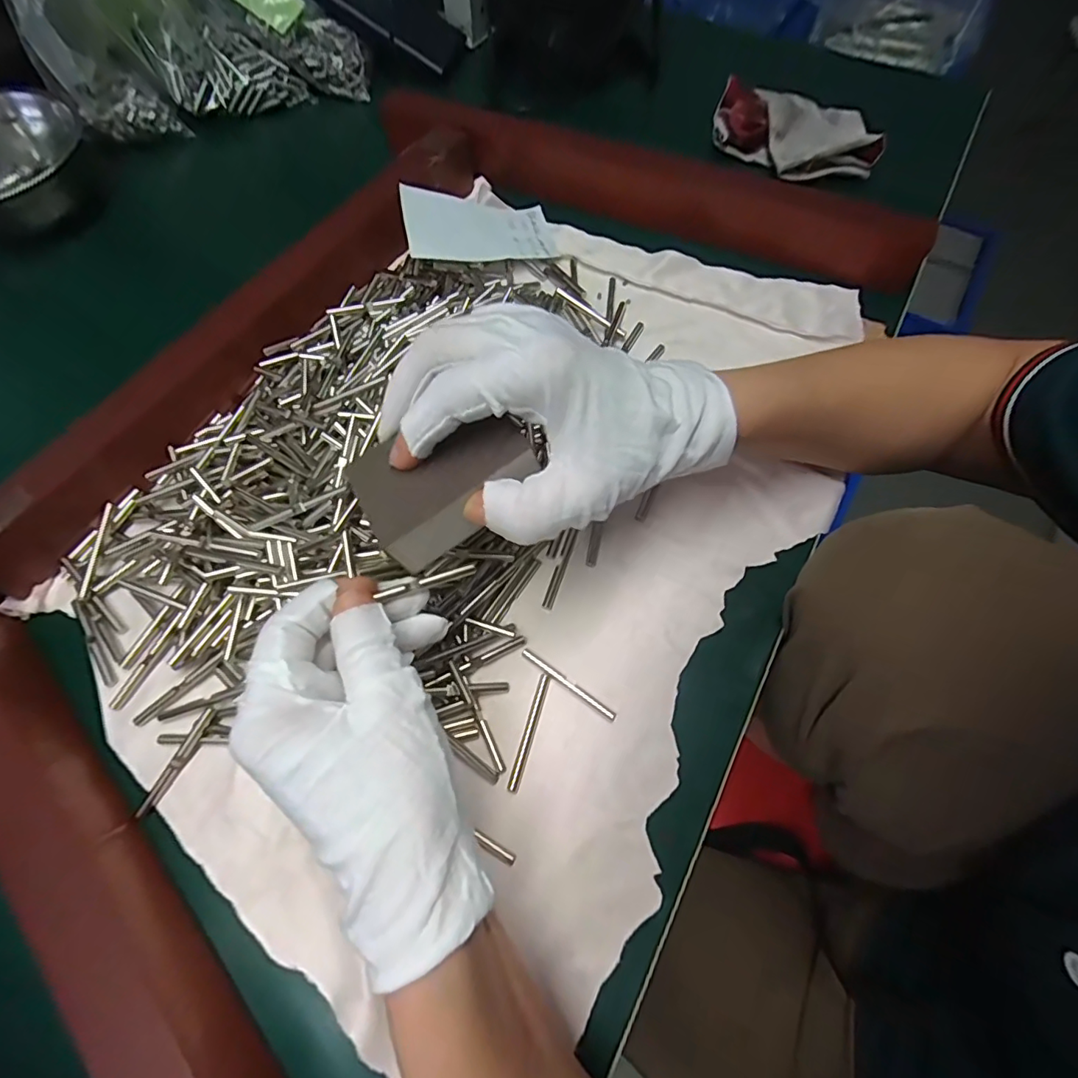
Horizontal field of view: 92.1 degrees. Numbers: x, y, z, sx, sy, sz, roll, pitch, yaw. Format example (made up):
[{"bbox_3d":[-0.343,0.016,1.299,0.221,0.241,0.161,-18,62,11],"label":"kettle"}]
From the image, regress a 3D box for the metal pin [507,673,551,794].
[{"bbox_3d":[-0.004,0.091,0.247,0.005,0.004,0.054,16,67,6],"label":"metal pin"}]

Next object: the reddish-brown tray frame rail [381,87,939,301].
[{"bbox_3d":[0.064,-0.254,0.369,0.403,0.047,0.042,21,67,8],"label":"reddish-brown tray frame rail"}]

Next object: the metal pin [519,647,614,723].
[{"bbox_3d":[0.014,0.071,0.254,0.054,0.004,0.005,34,70,13],"label":"metal pin"}]

